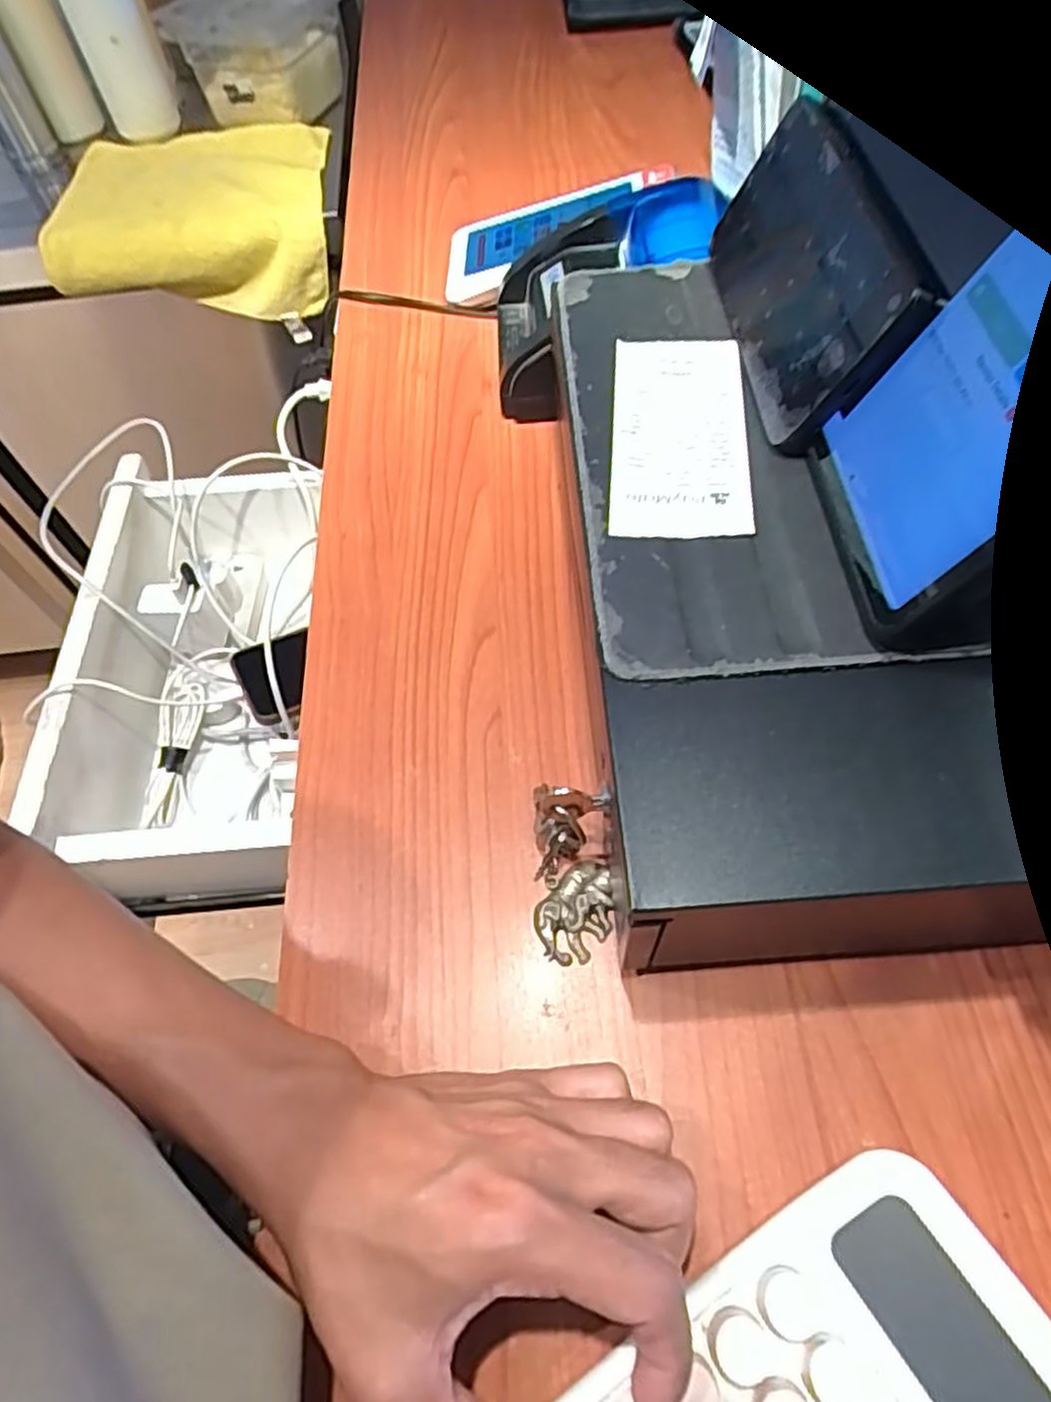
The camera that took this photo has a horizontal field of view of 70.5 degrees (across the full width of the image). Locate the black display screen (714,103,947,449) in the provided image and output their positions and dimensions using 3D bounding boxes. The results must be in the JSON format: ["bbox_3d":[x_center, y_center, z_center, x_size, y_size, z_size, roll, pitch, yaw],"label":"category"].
[{"bbox_3d":[0.116,-0.185,0.317,0.011,0.080,0.158,9,56,-20],"label":"black display screen"}]

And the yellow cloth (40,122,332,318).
[{"bbox_3d":[-0.361,-0.539,0.843,0.292,0.107,0.200,-4,59,1],"label":"yellow cloth"}]

